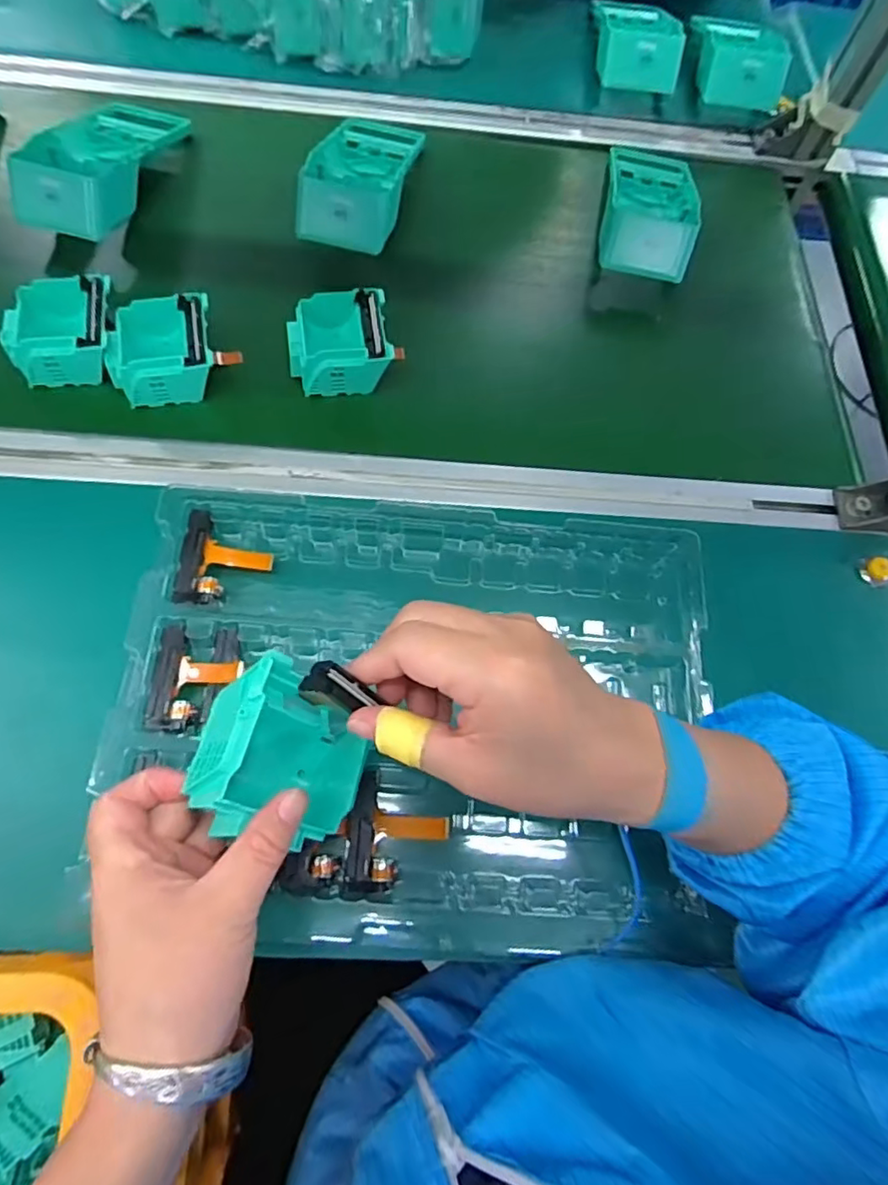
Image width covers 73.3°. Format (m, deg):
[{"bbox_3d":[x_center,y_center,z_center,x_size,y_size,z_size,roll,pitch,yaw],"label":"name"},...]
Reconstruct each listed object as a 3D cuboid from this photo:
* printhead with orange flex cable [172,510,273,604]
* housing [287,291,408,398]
[{"bbox_3d":[-0.149,-0.023,0.409,0.057,0.013,0.066,2,72,0],"label":"printhead with orange flex cable"},{"bbox_3d":[-0.081,-0.204,0.486,0.085,0.040,0.081,-5,72,-2],"label":"housing"}]

